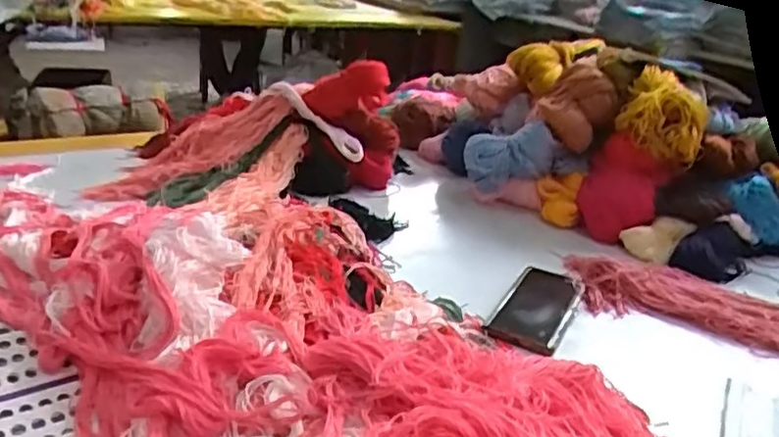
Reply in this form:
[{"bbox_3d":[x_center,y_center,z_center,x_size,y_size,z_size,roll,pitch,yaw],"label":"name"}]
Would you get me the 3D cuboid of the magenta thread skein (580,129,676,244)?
[{"bbox_3d":[0.328,-0.039,0.935,0.110,0.152,0.058,23,0,31],"label":"magenta thread skein"}]

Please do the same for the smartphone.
[{"bbox_3d":[0.162,0.096,0.718,0.074,0.013,0.160,16,25,22],"label":"smartphone"}]

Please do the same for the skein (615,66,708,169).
[{"bbox_3d":[0.384,-0.144,0.919,0.114,0.104,0.101,14,25,18],"label":"skein"}]

